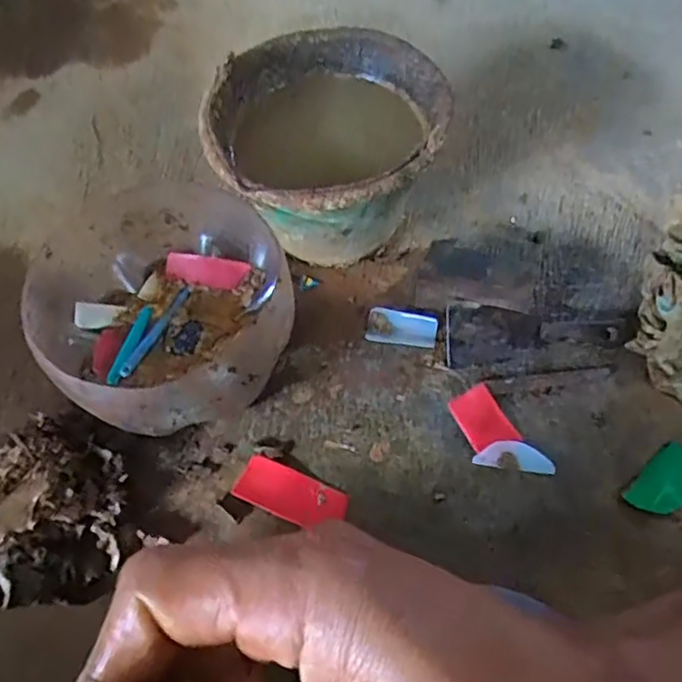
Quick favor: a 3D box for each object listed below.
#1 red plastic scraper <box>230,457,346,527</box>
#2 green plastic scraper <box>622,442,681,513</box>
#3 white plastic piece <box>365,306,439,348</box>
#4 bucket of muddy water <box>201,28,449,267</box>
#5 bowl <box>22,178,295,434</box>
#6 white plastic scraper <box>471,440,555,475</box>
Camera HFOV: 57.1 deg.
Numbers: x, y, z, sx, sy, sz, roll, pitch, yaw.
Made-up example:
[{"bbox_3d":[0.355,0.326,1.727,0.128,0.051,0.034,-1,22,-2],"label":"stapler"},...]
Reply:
[{"bbox_3d":[-0.047,0.146,0.599,0.103,0.017,0.046,20,61,13],"label":"red plastic scraper"},{"bbox_3d":[0.314,0.134,0.600,0.083,0.004,0.044,-38,65,-20],"label":"green plastic scraper"},{"bbox_3d":[0.068,-0.015,0.697,0.076,0.017,0.037,9,59,6],"label":"white plastic piece"},{"bbox_3d":[-0.013,-0.203,0.716,0.255,0.171,0.259,0,59,1],"label":"bucket of muddy water"},{"bbox_3d":[-0.180,-0.032,0.649,0.240,0.131,0.269,-12,59,-6],"label":"bowl"},{"bbox_3d":[0.171,0.112,0.617,0.076,0.006,0.027,7,59,5],"label":"white plastic scraper"}]

